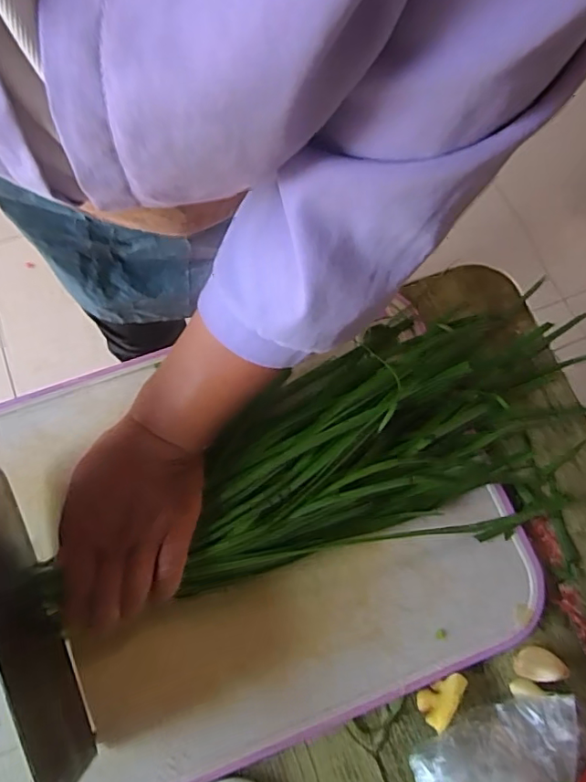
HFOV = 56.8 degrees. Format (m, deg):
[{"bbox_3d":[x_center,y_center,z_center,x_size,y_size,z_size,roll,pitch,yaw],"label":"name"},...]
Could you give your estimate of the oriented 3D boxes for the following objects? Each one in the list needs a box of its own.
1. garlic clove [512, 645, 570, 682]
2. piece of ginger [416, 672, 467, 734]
[{"bbox_3d":[0.157,0.173,0.344,0.030,0.013,0.019,14,73,2],"label":"garlic clove"},{"bbox_3d":[0.091,0.188,0.334,0.020,0.016,0.034,33,75,8],"label":"piece of ginger"}]

